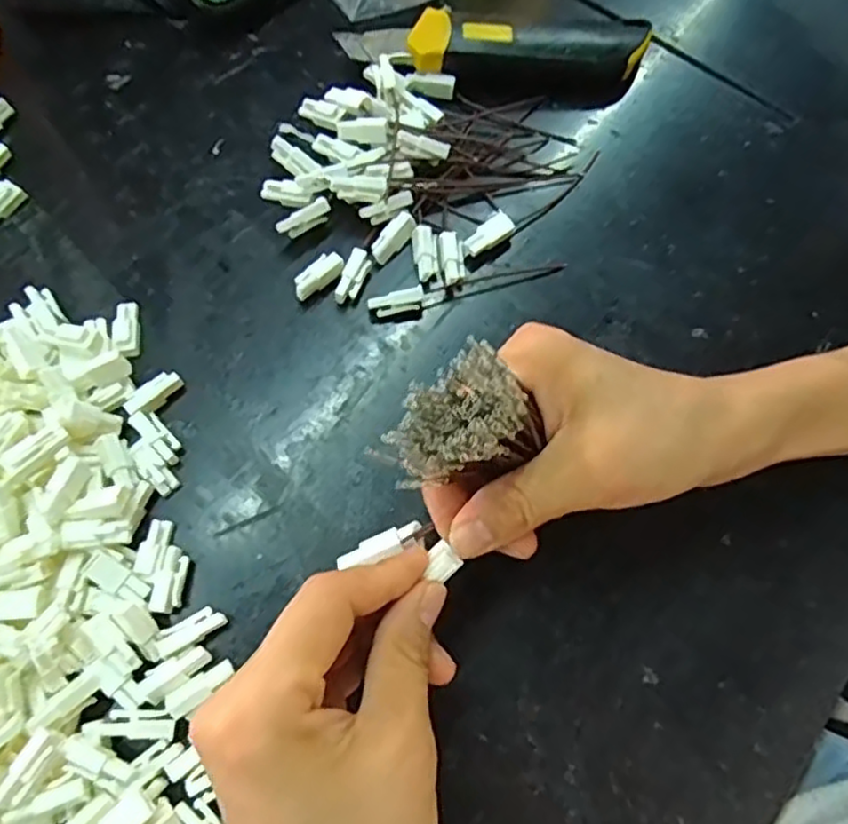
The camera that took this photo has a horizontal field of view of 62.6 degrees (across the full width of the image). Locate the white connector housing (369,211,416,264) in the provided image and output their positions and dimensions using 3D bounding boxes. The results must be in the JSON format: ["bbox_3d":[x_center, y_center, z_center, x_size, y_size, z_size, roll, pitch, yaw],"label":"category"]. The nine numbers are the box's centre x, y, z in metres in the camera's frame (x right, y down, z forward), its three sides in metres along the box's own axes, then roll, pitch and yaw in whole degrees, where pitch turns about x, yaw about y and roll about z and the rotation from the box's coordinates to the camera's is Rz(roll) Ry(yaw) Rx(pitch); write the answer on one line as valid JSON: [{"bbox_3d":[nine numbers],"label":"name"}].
[{"bbox_3d":[-0.015,-0.082,0.329,0.009,0.008,0.026,42,91,12],"label":"white connector housing"}]

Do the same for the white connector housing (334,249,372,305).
[{"bbox_3d":[-0.033,-0.061,0.321,0.010,0.012,0.027,21,71,5],"label":"white connector housing"}]

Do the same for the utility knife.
[{"bbox_3d":[0.038,-0.187,0.359,0.153,0.023,0.039,0,70,-2],"label":"utility knife"}]

